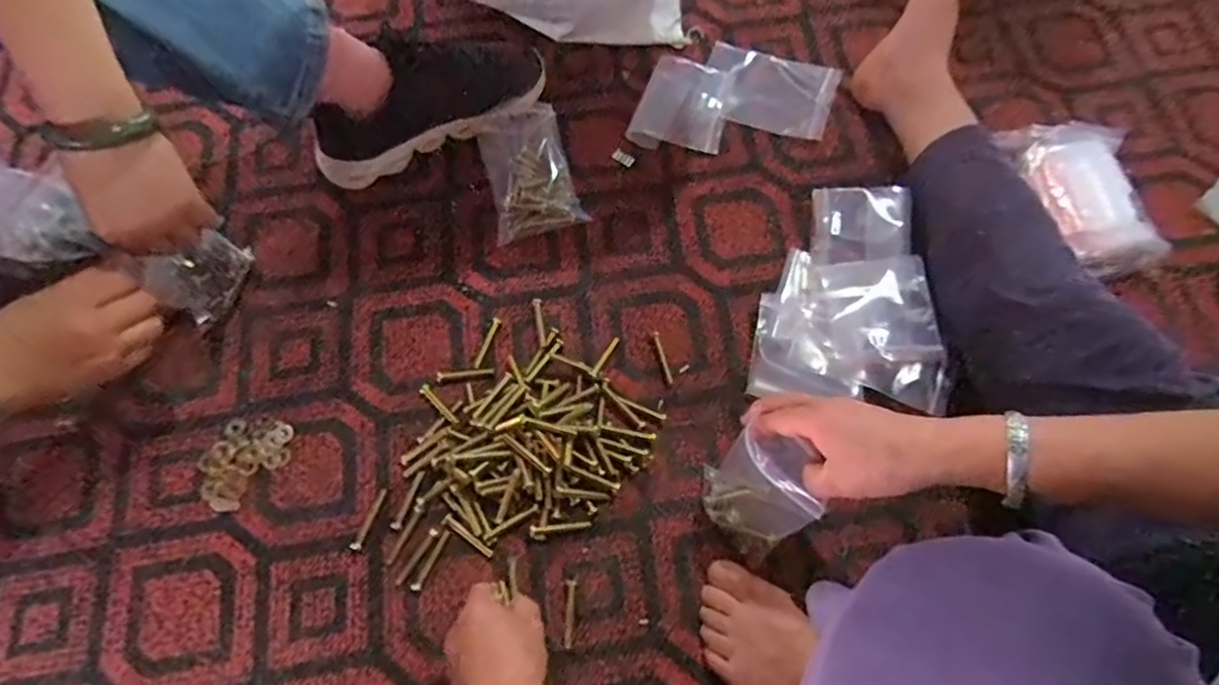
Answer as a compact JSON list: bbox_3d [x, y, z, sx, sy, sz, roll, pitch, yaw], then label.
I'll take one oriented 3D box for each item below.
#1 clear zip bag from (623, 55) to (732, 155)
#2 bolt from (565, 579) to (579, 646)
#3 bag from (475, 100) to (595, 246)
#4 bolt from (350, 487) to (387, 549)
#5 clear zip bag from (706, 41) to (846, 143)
[{"bbox_3d":[0.083,-0.259,0.684,0.095,0.024,0.116,19,72,5],"label":"clear zip bag"},{"bbox_3d":[-0.034,0.229,0.521,0.009,0.004,0.053,4,71,1],"label":"bolt"},{"bbox_3d":[-0.086,-0.182,0.650,0.086,0.031,0.141,-14,72,-6],"label":"bag"},{"bbox_3d":[-0.210,0.155,0.541,0.009,0.004,0.054,23,72,7],"label":"bolt"},{"bbox_3d":[0.180,-0.286,0.693,0.144,0.017,0.094,20,80,11],"label":"clear zip bag"}]

